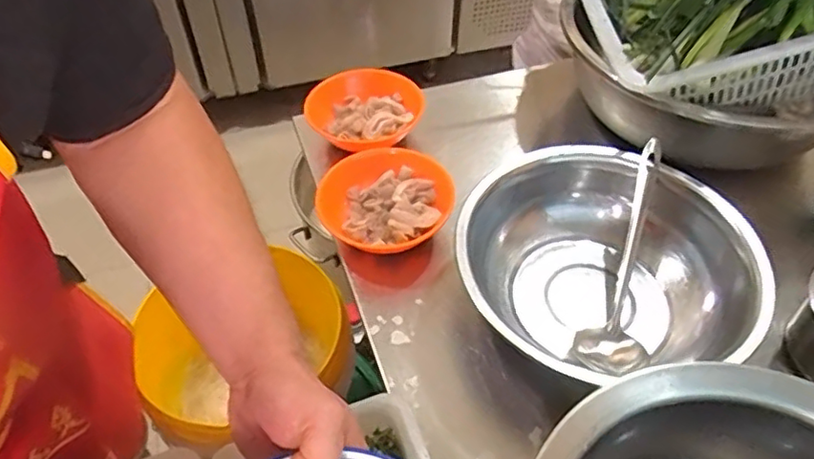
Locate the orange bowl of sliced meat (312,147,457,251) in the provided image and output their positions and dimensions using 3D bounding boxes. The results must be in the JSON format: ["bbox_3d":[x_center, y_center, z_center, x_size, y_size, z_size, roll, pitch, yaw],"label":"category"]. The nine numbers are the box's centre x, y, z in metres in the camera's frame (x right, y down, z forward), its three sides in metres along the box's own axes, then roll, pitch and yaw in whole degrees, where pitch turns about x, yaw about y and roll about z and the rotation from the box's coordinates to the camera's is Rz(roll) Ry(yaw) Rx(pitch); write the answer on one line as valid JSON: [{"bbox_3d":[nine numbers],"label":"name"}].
[{"bbox_3d":[-0.021,-0.023,0.692,0.145,0.054,0.134,9,50,8],"label":"orange bowl of sliced meat"}]

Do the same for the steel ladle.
[{"bbox_3d":[0.230,0.025,0.625,0.061,0.063,0.255,16,68,14],"label":"steel ladle"}]

